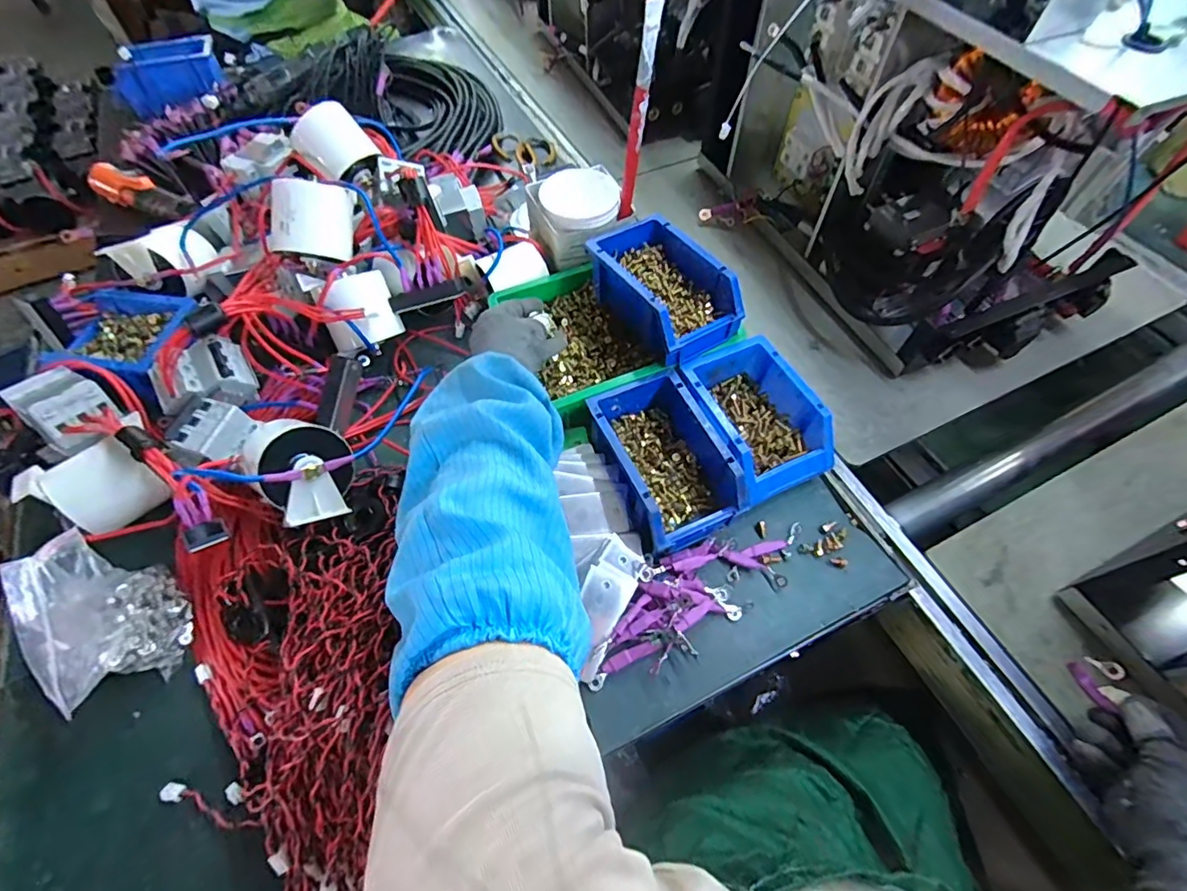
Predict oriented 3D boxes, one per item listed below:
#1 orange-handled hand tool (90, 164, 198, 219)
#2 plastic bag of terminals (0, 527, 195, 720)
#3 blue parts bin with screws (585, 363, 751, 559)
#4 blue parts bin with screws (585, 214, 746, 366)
[{"bbox_3d":[-0.674,-0.377,0.777,0.159,0.036,0.045,18,60,10],"label":"orange-handled hand tool"},{"bbox_3d":[-0.387,0.130,0.417,0.061,0.133,0.141,-18,61,-12],"label":"plastic bag of terminals"},{"bbox_3d":[0.069,0.014,0.524,0.103,0.070,0.169,-21,62,-13],"label":"blue parts bin with screws"},{"bbox_3d":[0.069,-0.171,0.571,0.106,0.072,0.175,-29,64,-17],"label":"blue parts bin with screws"}]

